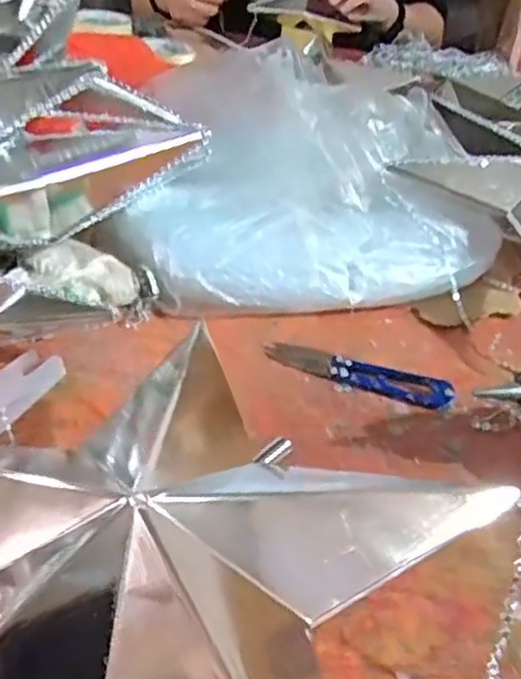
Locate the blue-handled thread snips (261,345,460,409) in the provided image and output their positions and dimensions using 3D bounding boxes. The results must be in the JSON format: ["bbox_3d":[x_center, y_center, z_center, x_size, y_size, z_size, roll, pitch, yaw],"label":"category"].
[{"bbox_3d":[0.062,0.022,0.462,0.119,0.010,0.025,17,36,12],"label":"blue-handled thread snips"}]

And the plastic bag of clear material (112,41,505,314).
[{"bbox_3d":[0.035,-0.129,0.567,0.278,0.133,0.211,-3,37,-15],"label":"plastic bag of clear material"}]

